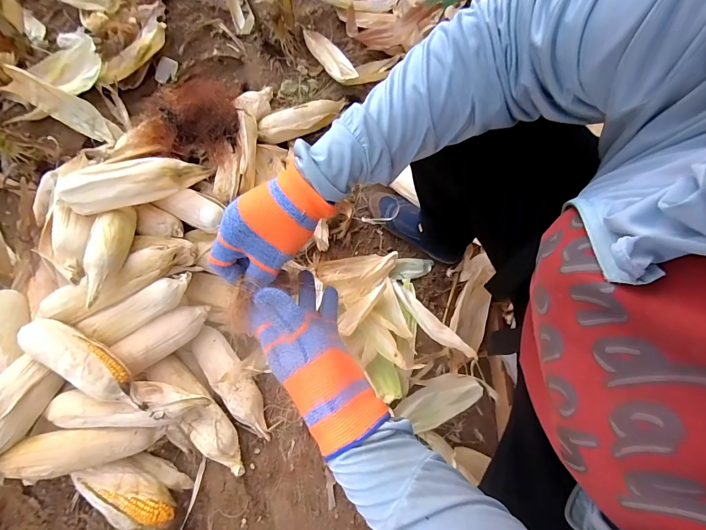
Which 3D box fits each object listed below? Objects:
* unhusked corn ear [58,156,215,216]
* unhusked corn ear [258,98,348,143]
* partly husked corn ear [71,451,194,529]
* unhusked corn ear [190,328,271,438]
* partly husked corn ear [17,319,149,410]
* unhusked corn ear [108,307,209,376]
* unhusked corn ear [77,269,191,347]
[{"bbox_3d":[-0.371,-0.142,0.609,0.230,0.055,0.058,-12,70,-4],"label":"unhusked corn ear"},{"bbox_3d":[-0.113,-0.347,0.836,0.245,0.072,0.064,-37,74,-13],"label":"unhusked corn ear"},{"bbox_3d":[-0.385,0.393,0.622,0.169,0.069,0.101,43,92,-8],"label":"partly husked corn ear"},{"bbox_3d":[-0.230,0.223,0.680,0.065,0.054,0.238,-34,73,-12],"label":"unhusked corn ear"},{"bbox_3d":[-0.429,0.162,0.575,0.214,0.067,0.061,32,73,11],"label":"partly husked corn ear"},{"bbox_3d":[-0.335,0.123,0.639,0.151,0.047,0.057,-38,74,-13],"label":"unhusked corn ear"},{"bbox_3d":[-0.359,0.077,0.606,0.180,0.041,0.052,-29,72,-10],"label":"unhusked corn ear"}]

